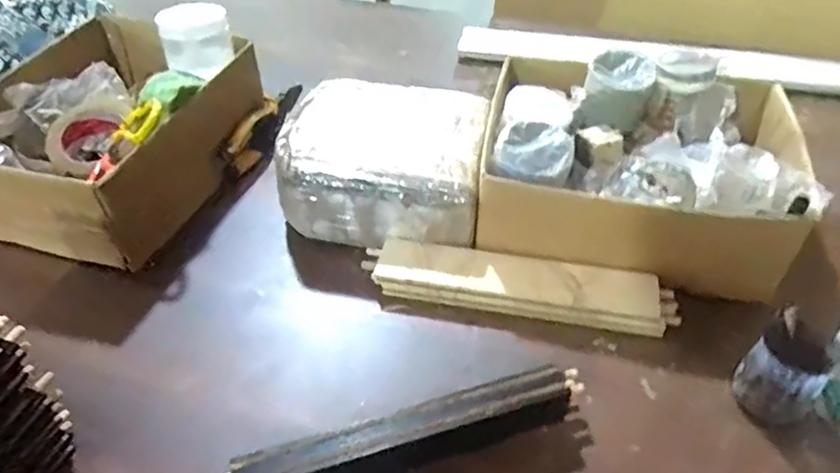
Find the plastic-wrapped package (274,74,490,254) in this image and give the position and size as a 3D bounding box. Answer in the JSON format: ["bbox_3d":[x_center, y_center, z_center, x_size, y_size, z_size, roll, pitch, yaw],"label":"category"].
[{"bbox_3d":[-0.041,-0.083,0.728,0.225,0.108,0.187,5,45,7],"label":"plastic-wrapped package"}]

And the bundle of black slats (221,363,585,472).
[{"bbox_3d":[-0.010,0.171,0.514,0.310,0.055,0.041,-14,46,-12],"label":"bundle of black slats"}]

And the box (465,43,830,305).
[{"bbox_3d":[0.237,-0.084,0.691,0.321,0.160,0.252,11,46,12],"label":"box"}]

